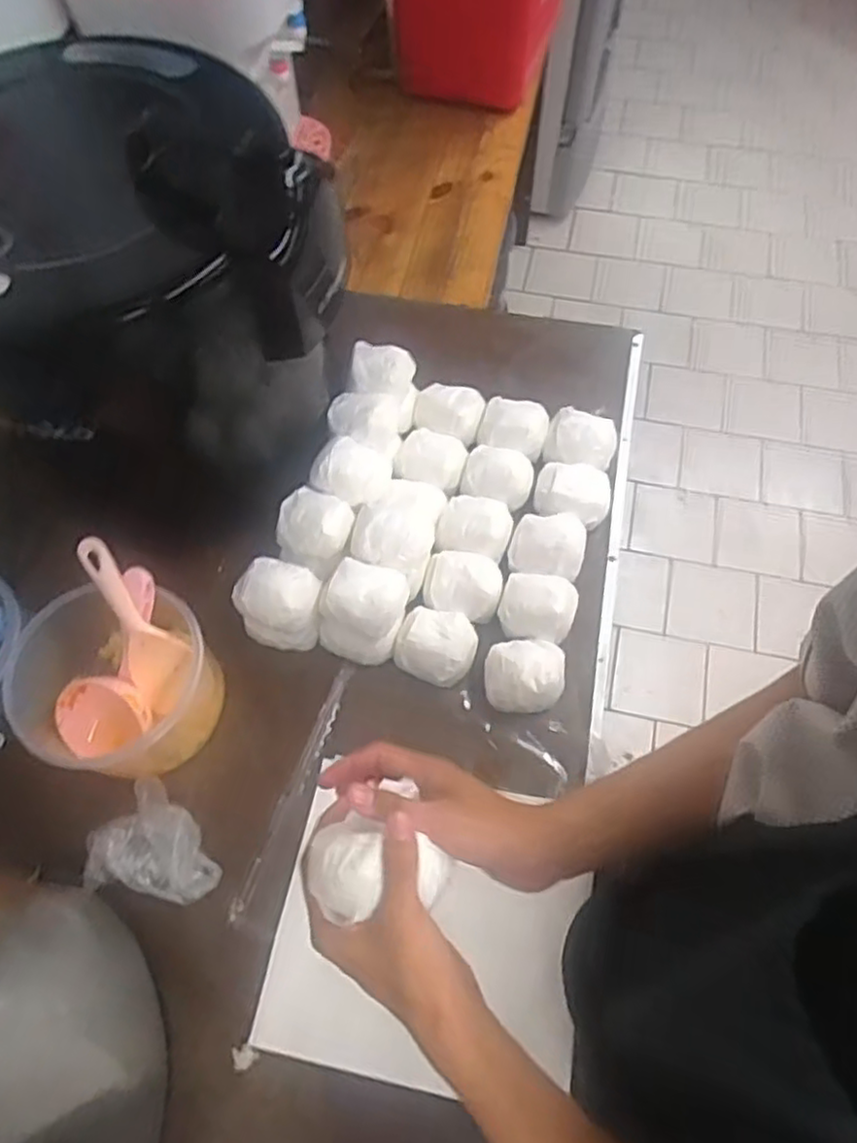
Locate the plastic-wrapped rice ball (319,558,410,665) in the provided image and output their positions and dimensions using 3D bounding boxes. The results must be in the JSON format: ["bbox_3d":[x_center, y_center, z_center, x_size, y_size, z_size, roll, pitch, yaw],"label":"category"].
[{"bbox_3d":[-0.070,0.043,0.738,0.082,0.098,0.089,0,64,1],"label":"plastic-wrapped rice ball"}]

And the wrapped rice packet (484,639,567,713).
[{"bbox_3d":[0.100,0.109,0.732,0.082,0.047,0.079,10,64,6],"label":"wrapped rice packet"}]

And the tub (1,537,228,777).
[{"bbox_3d":[-0.307,0.095,0.678,0.166,0.180,0.182,0,64,1],"label":"tub"}]

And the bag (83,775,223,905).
[{"bbox_3d":[-0.253,0.252,0.659,0.117,0.051,0.102,7,64,5],"label":"bag"}]

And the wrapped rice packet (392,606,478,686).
[{"bbox_3d":[0.008,0.081,0.742,0.080,0.049,0.076,18,66,10],"label":"wrapped rice packet"}]

